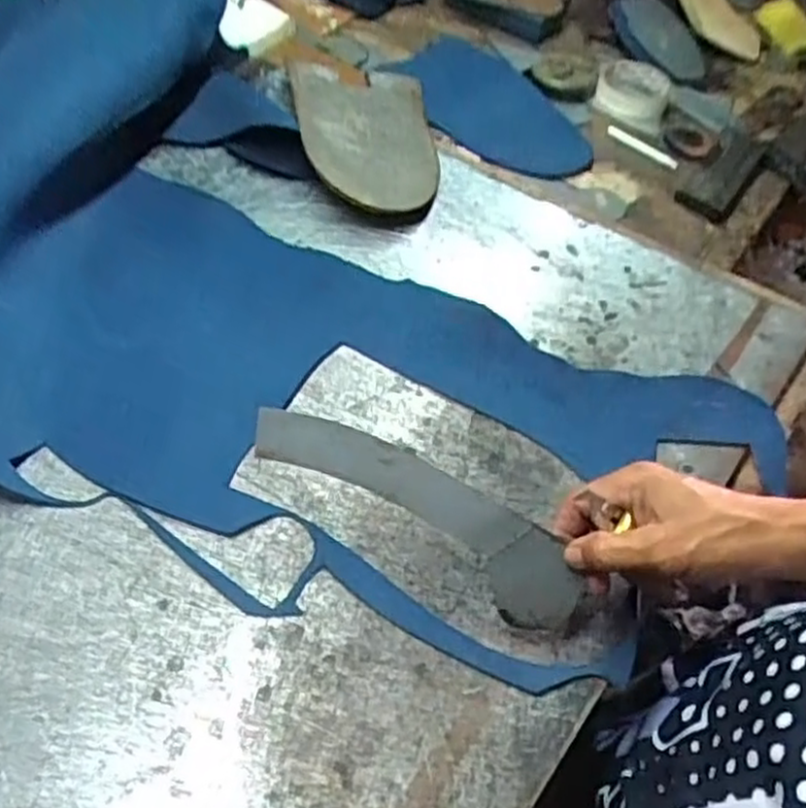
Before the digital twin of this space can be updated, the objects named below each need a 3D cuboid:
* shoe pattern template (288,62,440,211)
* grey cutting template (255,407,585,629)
[{"bbox_3d":[-0.036,-0.280,0.783,0.135,0.018,0.251,1,50,-16],"label":"shoe pattern template"},{"bbox_3d":[0.012,0.063,0.472,0.218,0.010,0.055,33,94,-2],"label":"grey cutting template"}]

